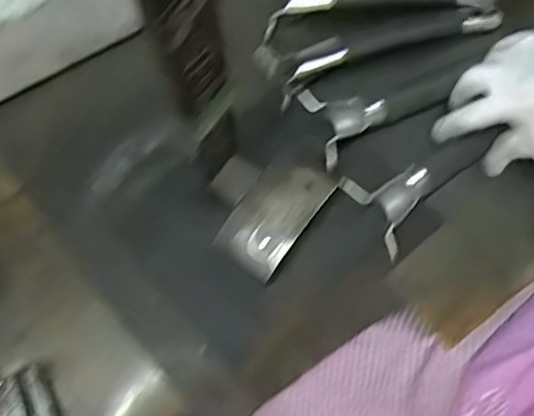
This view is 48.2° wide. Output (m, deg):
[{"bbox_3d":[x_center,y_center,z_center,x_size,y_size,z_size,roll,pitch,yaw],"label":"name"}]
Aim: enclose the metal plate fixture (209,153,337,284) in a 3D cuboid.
[{"bbox_3d":[-0.004,-0.003,0.438,0.073,0.016,0.088,35,77,11],"label":"metal plate fixture"}]

